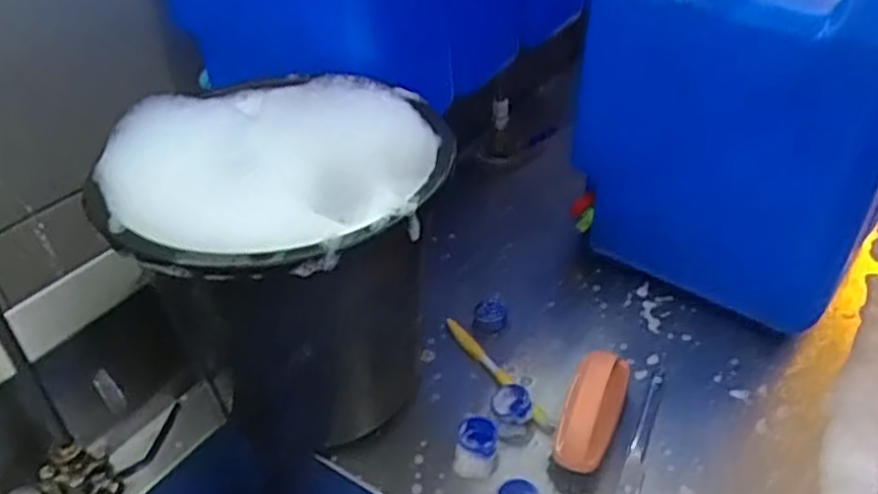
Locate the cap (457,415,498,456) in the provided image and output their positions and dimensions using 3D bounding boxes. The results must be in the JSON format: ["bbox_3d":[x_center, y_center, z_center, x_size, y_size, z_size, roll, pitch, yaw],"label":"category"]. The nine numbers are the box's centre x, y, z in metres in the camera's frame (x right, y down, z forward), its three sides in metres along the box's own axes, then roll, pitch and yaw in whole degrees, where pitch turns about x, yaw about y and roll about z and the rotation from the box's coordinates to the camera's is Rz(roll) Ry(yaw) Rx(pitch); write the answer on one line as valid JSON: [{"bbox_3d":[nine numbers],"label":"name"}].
[{"bbox_3d":[0.037,0.184,0.704,0.038,0.017,0.036,-1,38,0],"label":"cap"}]

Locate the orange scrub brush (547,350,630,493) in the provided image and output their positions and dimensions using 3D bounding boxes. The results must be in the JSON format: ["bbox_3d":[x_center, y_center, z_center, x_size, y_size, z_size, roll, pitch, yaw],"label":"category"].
[{"bbox_3d":[0.143,0.160,0.694,0.058,0.043,0.133,9,48,28],"label":"orange scrub brush"}]

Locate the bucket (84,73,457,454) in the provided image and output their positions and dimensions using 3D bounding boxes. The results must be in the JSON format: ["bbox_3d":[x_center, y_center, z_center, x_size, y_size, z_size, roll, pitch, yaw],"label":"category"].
[{"bbox_3d":[-0.135,0.025,0.663,0.257,0.324,0.255,-1,38,0],"label":"bucket"}]

